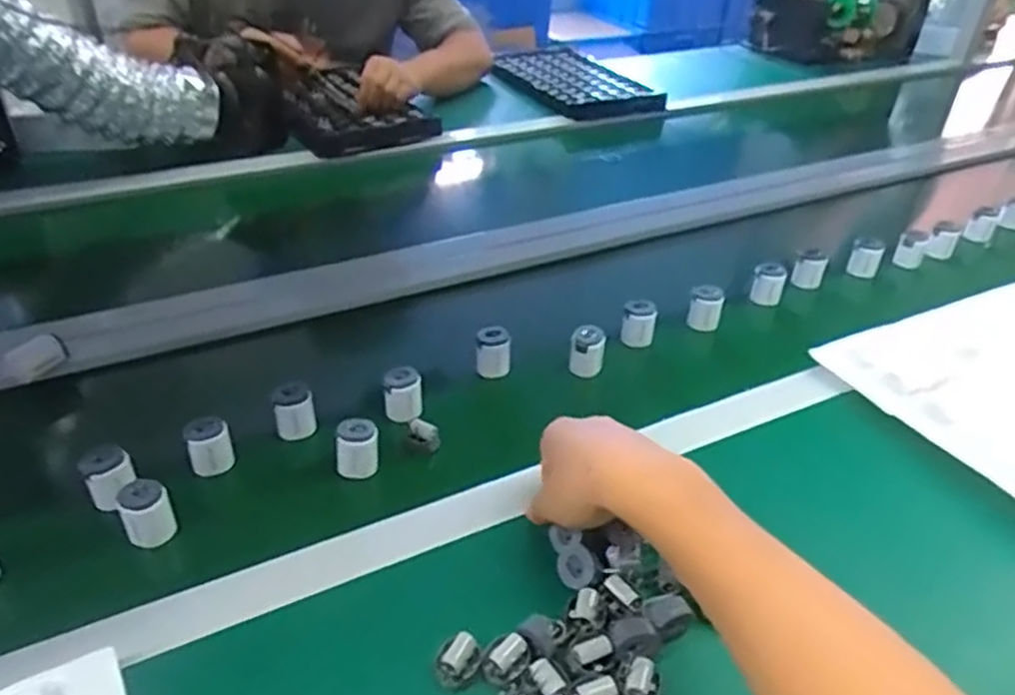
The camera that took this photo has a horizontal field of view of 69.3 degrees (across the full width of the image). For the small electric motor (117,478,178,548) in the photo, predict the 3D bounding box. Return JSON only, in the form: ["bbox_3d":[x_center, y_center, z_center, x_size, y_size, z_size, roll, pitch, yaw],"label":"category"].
[{"bbox_3d":[-0.255,0.117,0.520,0.032,0.041,0.030,-26,53,-24],"label":"small electric motor"}]

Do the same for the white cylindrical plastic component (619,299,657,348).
[{"bbox_3d":[0.134,-0.024,0.743,0.032,0.043,0.032,1,47,-1],"label":"white cylindrical plastic component"}]

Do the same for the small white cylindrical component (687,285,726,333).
[{"bbox_3d":[0.208,-0.041,0.770,0.033,0.032,0.040,16,49,12],"label":"small white cylindrical component"}]

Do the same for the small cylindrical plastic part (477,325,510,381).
[{"bbox_3d":[-0.013,0.005,0.694,0.031,0.045,0.026,-1,47,-3],"label":"small cylindrical plastic part"}]

